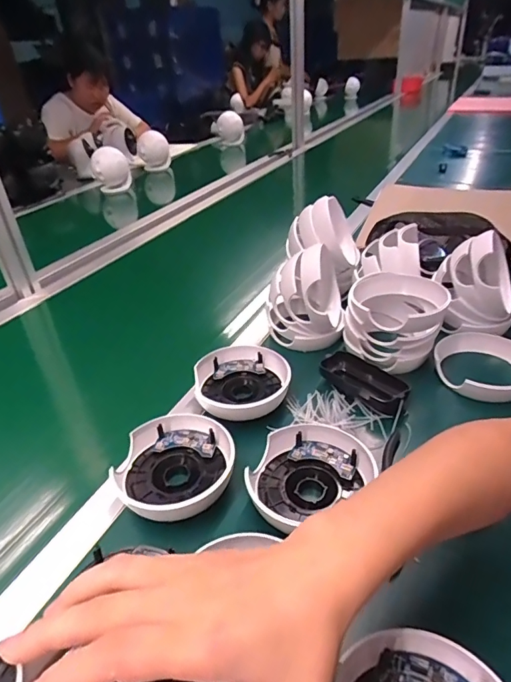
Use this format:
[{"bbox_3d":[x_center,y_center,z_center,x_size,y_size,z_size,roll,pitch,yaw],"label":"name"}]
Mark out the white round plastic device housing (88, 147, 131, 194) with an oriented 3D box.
[{"bbox_3d":[-0.471,-0.556,1.447,0.115,0.132,0.109,-16,35,-17],"label":"white round plastic device housing"}]

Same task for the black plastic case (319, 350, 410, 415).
[{"bbox_3d":[0.131,0.049,0.541,0.053,0.027,0.112,-31,41,-34],"label":"black plastic case"}]

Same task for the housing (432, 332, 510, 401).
[{"bbox_3d":[0.282,0.031,0.552,0.113,0.028,0.107,8,35,18],"label":"housing"}]

